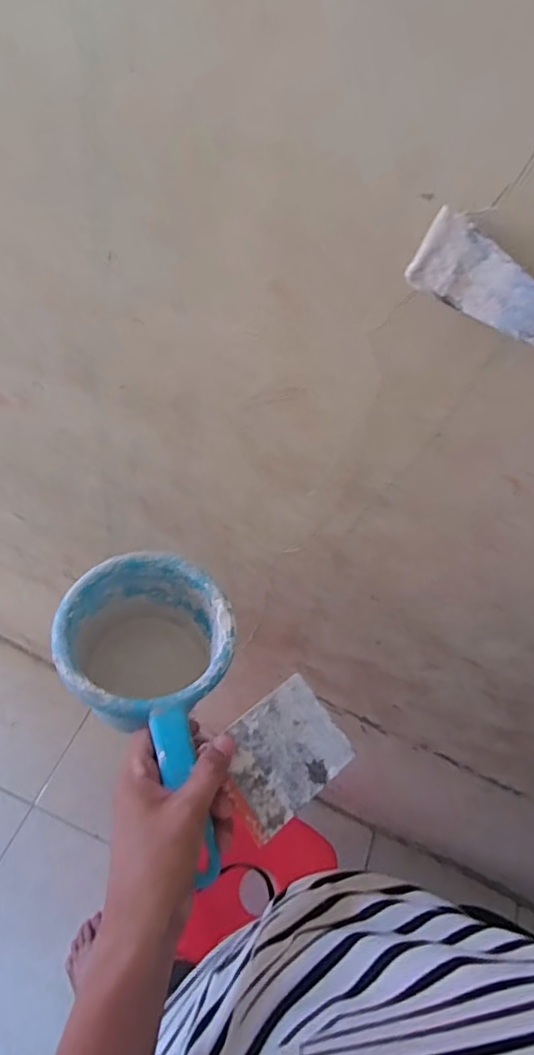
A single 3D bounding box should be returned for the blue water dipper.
[{"bbox_3d":[-0.087,0.156,0.455,0.138,0.130,0.248,-12,53,-10],"label":"blue water dipper"}]

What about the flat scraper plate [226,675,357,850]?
[{"bbox_3d":[0.011,0.176,0.417,0.099,0.006,0.078,-30,78,-27],"label":"flat scraper plate"}]

